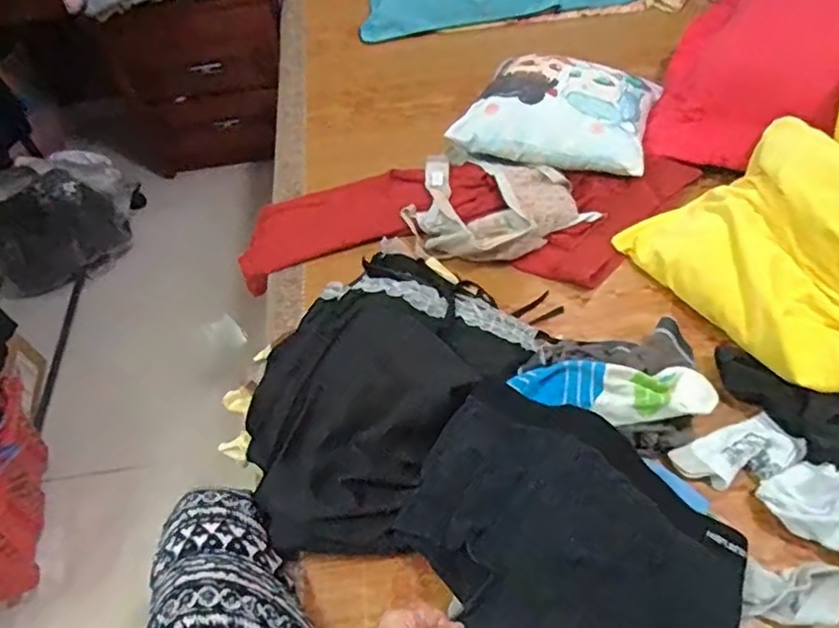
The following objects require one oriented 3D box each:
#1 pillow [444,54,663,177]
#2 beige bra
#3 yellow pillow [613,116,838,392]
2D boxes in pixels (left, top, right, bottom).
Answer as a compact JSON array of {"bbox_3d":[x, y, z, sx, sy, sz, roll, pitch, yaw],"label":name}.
[{"bbox_3d":[0.229,-0.333,0.996,0.291,0.065,0.235,17,55,20],"label":"pillow"},{"bbox_3d":[0.106,-0.160,0.941,0.276,0.050,0.207,29,60,27],"label":"beige bra"},{"bbox_3d":[0.459,-0.096,0.753,0.243,0.168,0.340,-26,52,-13],"label":"yellow pillow"}]

